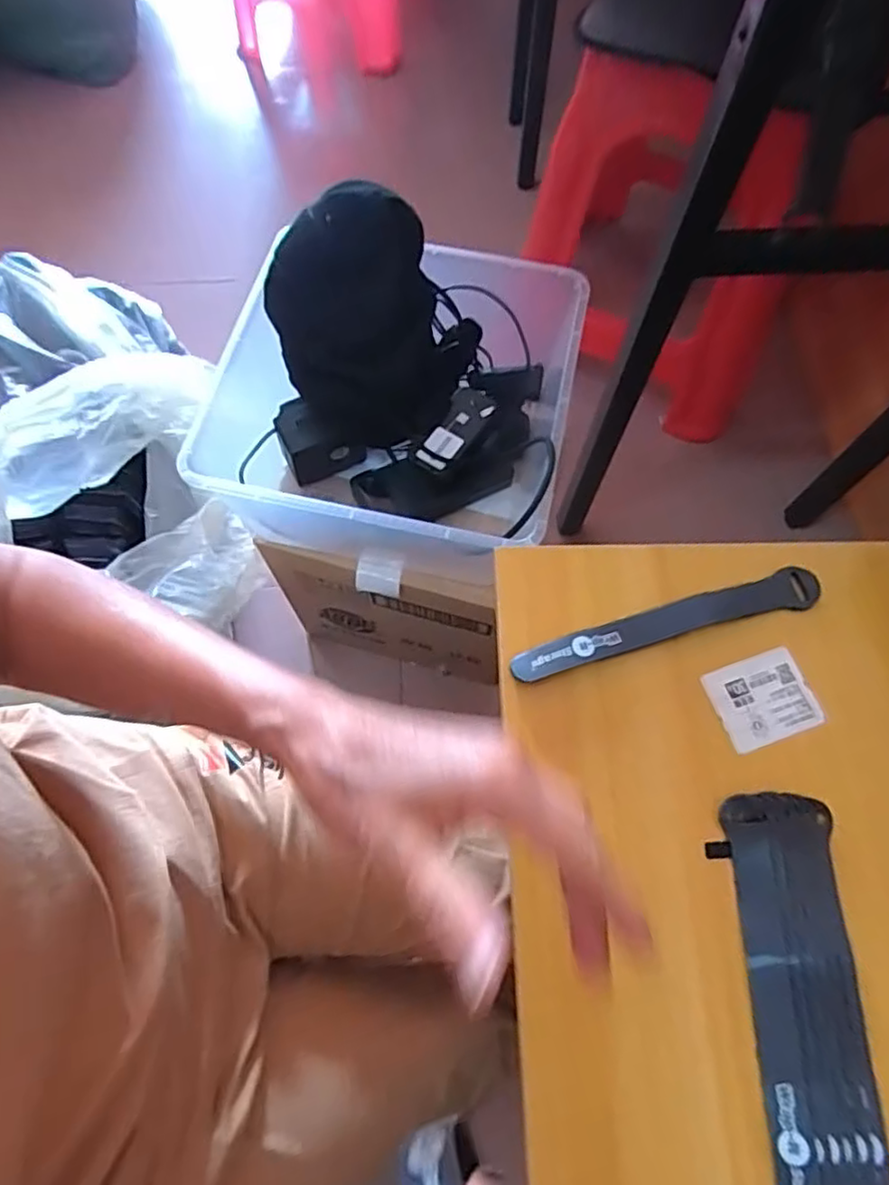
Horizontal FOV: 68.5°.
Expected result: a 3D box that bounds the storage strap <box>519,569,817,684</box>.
[{"bbox_3d":[0.135,0.018,0.395,0.196,0.010,0.026,-14,69,-5],"label":"storage strap"}]

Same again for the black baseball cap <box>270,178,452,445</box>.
[{"bbox_3d":[-0.073,-0.252,0.609,0.152,0.066,0.219,-21,104,-31],"label":"black baseball cap"}]

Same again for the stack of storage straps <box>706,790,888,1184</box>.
[{"bbox_3d":[0.180,0.205,0.325,0.058,0.010,0.196,0,69,1],"label":"stack of storage straps"}]

